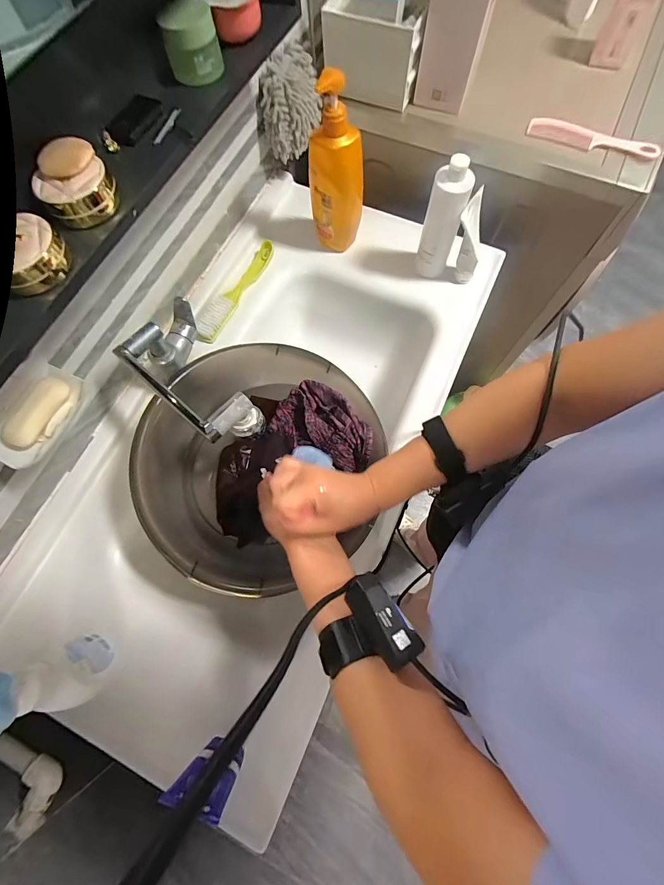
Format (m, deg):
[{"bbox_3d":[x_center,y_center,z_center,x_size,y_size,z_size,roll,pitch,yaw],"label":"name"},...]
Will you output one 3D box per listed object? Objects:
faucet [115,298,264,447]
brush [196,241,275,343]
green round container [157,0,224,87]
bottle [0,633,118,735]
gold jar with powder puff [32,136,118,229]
[{"bbox_3d":[-0.205,-0.094,0.520,0.107,0.113,0.255,-34,75,-8],"label":"faucet"},{"bbox_3d":[-0.177,-0.291,0.683,0.033,0.041,0.244,26,75,9],"label":"brush"},{"bbox_3d":[-0.164,-0.472,0.425,0.051,0.053,0.051,-1,73,2],"label":"green round container"},{"bbox_3d":[-0.336,0.279,0.419,0.072,0.170,0.067,-1,73,2],"label":"bottle"},{"bbox_3d":[-0.263,-0.264,0.371,0.068,0.047,0.060,-33,75,-8],"label":"gold jar with powder puff"}]

